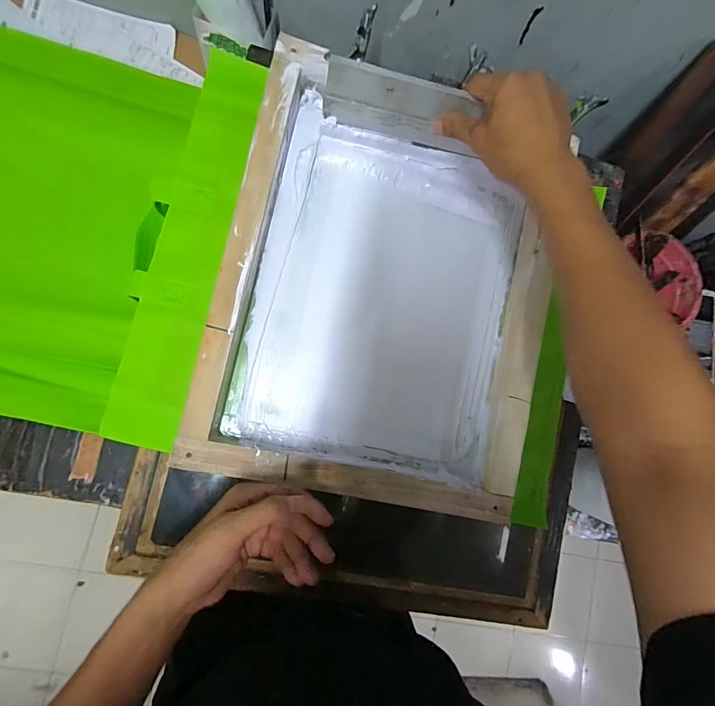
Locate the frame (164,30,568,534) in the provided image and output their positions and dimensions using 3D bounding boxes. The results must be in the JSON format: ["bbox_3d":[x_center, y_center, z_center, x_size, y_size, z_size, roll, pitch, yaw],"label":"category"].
[{"bbox_3d":[0.038,-0.068,0.415,0.353,0.057,0.436,13,87,-6],"label":"frame"}]

